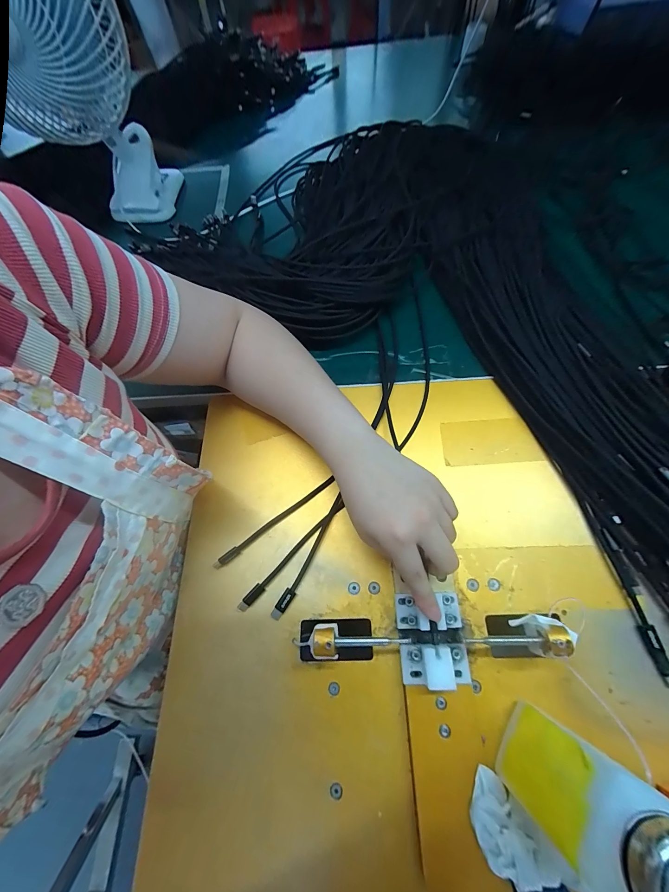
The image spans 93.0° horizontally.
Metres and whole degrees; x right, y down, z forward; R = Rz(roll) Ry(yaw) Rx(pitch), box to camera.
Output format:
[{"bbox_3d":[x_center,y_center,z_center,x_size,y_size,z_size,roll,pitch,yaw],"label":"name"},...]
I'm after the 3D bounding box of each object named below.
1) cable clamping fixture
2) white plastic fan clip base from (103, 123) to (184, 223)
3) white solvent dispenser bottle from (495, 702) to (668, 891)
[{"bbox_3d":[0.067,0.150,0.247,0.196,0.048,0.059,-4,65,5],"label":"cable clamping fixture"},{"bbox_3d":[-0.314,-0.447,0.514,0.077,0.082,0.138,8,67,8],"label":"white plastic fan clip base"},{"bbox_3d":[0.133,0.192,0.173,0.043,0.128,0.054,28,70,15],"label":"white solvent dispenser bottle"}]

